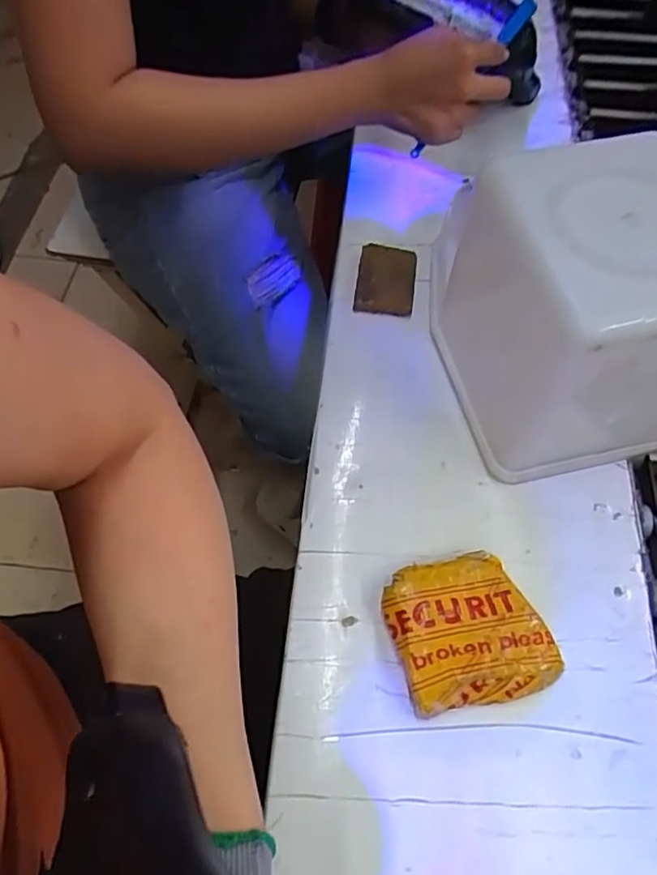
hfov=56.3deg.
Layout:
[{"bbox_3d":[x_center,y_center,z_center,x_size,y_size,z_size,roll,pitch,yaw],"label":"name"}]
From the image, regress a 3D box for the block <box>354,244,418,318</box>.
[{"bbox_3d":[0.051,-0.138,0.531,0.049,0.013,0.074,8,61,4],"label":"block"}]

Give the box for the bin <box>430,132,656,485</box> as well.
[{"bbox_3d":[0.160,-0.086,0.416,0.131,0.171,0.172,-14,61,-8],"label":"bin"}]

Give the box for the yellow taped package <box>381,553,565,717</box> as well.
[{"bbox_3d":[0.085,0.119,0.381,0.091,0.023,0.088,-12,61,-7],"label":"yellow taped package"}]

